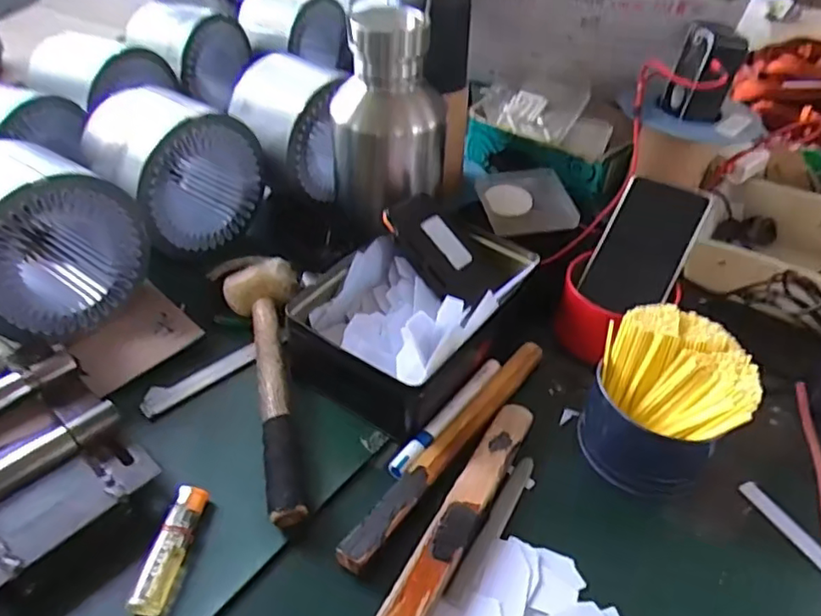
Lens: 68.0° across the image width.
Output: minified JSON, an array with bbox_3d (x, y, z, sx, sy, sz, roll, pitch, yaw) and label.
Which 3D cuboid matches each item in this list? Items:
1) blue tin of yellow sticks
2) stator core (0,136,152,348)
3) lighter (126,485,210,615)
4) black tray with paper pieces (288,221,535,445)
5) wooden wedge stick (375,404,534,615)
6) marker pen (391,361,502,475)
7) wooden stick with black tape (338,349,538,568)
[{"bbox_3d":[0.187,0.065,0.449,0.103,0.079,0.120,18,45,18],"label":"blue tin of yellow sticks"},{"bbox_3d":[-0.338,-0.065,0.545,0.135,0.133,0.154,28,49,27],"label":"stator core"},{"bbox_3d":[-0.160,0.159,0.406,0.021,0.010,0.084,6,42,7],"label":"lighter"},{"bbox_3d":[0.006,-0.010,0.545,0.152,0.062,0.220,26,48,26],"label":"black tray with paper pieces"},{"bbox_3d":[0.019,0.159,0.400,0.028,0.016,0.274,21,47,21],"label":"wooden wedge stick"},{"bbox_3d":[0.032,0.085,0.496,0.015,0.013,0.148,27,49,26],"label":"marker pen"},{"bbox_3d":[0.034,0.102,0.475,0.023,0.019,0.255,27,49,27],"label":"wooden stick with black tape"}]

